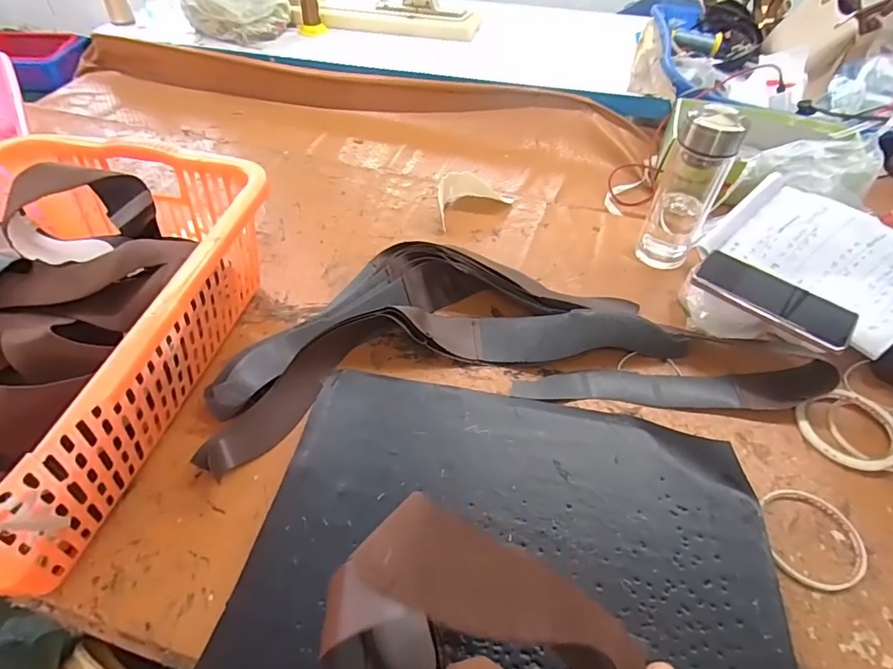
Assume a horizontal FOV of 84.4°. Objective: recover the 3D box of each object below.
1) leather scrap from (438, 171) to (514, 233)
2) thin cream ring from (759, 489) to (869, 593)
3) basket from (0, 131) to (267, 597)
[{"bbox_3d":[0.030,-0.218,0.741,0.122,0.055,0.076,-28,54,-25],"label":"leather scrap"},{"bbox_3d":[0.321,0.177,0.428,0.078,0.004,0.087,8,48,5],"label":"thin cream ring"},{"bbox_3d":[-0.384,0.005,0.456,0.323,0.148,0.448,11,49,8],"label":"basket"}]

